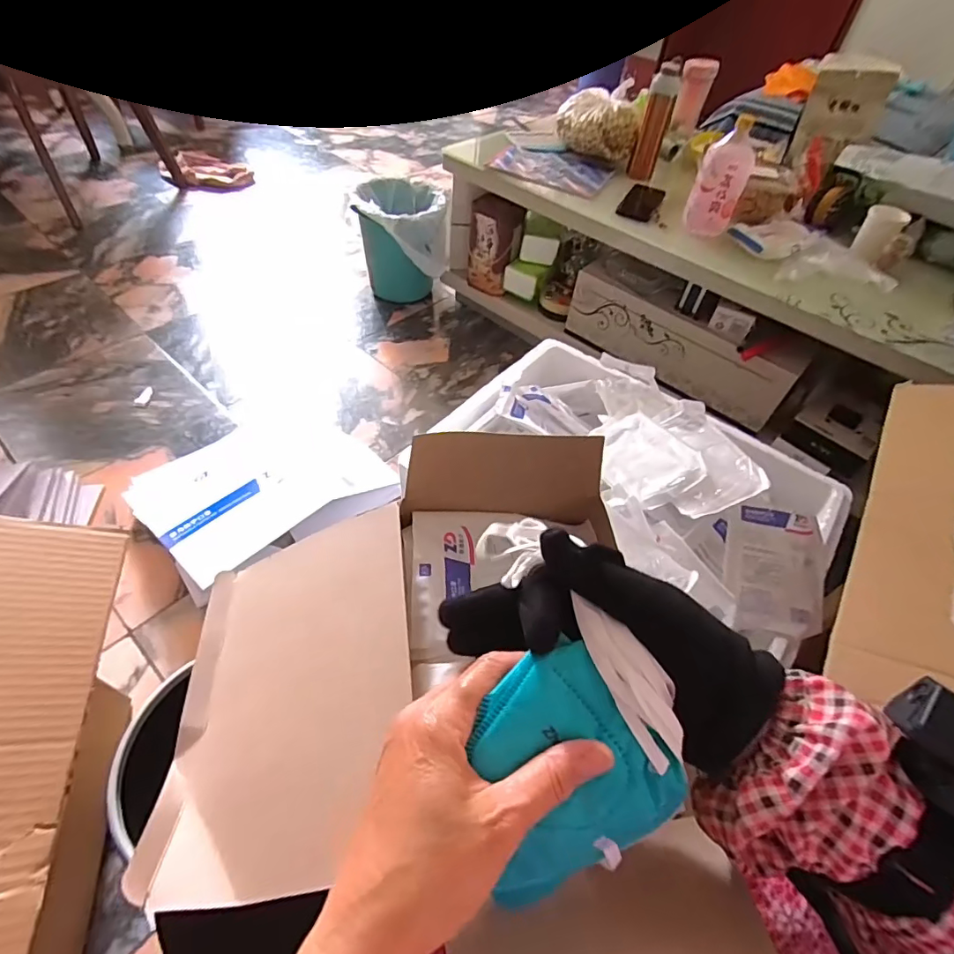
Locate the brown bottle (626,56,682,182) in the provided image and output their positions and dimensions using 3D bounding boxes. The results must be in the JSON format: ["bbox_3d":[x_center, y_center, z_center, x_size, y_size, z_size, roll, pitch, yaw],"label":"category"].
[{"bbox_3d":[0.416,-0.832,1.167,0.064,0.200,0.058,21,52,11],"label":"brown bottle"}]

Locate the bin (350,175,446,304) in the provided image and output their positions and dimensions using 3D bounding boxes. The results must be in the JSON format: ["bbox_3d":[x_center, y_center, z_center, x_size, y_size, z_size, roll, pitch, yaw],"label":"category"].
[{"bbox_3d":[-0.224,-0.688,1.479,0.256,0.263,0.235,-9,53,-13],"label":"bin"}]

